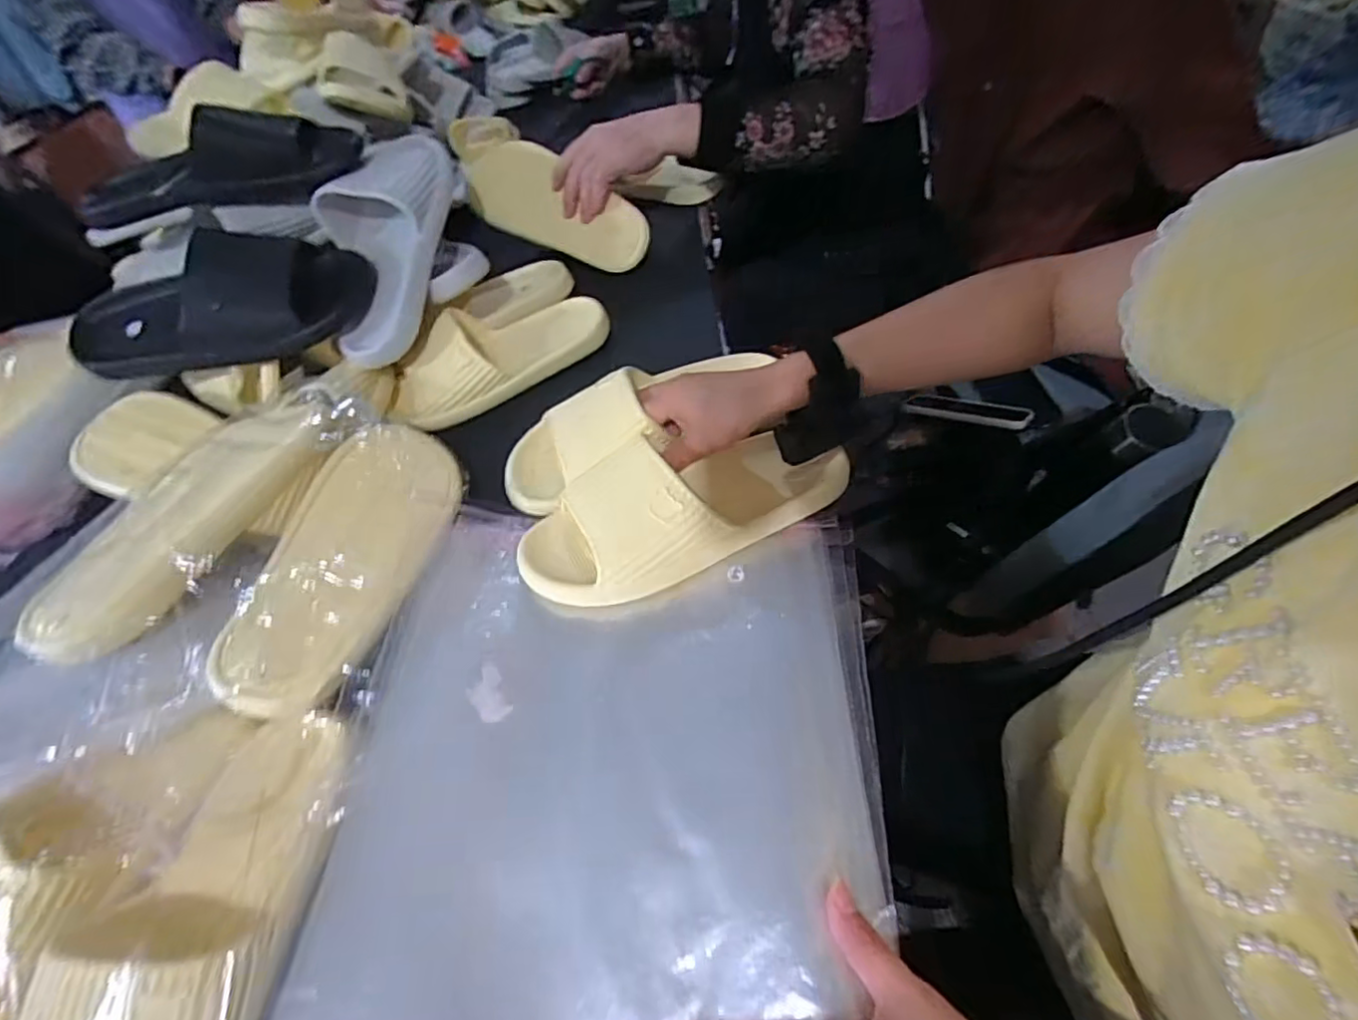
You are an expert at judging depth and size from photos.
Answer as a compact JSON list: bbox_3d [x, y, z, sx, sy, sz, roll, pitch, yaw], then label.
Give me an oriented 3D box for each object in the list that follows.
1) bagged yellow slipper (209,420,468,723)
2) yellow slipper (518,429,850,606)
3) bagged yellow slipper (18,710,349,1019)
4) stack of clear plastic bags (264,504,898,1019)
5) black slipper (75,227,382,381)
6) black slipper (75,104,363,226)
[{"bbox_3d":[-0.241,0.036,0.466,0.100,0.062,0.253,17,48,-8],"label":"bagged yellow slipper"},{"bbox_3d":[0.007,-0.011,0.456,0.242,0.067,0.101,-17,51,-16],"label":"yellow slipper"},{"bbox_3d":[-0.252,0.224,0.317,0.115,0.058,0.230,-3,52,10],"label":"bagged yellow slipper"},{"bbox_3d":[-0.044,0.151,0.350,0.302,0.037,0.403,1,51,5],"label":"stack of clear plastic bags"},{"bbox_3d":[-0.446,-0.192,0.589,0.273,0.090,0.115,-15,73,8],"label":"black slipper"},{"bbox_3d":[-0.460,-0.347,0.600,0.266,0.074,0.100,-19,51,-2],"label":"black slipper"}]

